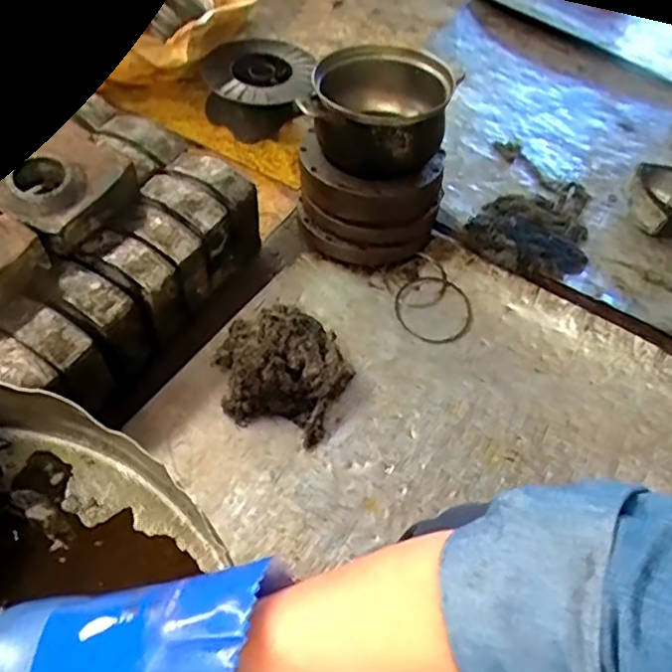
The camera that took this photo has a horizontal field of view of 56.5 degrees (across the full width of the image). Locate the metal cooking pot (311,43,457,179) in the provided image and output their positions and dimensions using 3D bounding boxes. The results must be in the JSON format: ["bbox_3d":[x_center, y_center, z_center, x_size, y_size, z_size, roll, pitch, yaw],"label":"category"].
[{"bbox_3d":[0.065,-0.353,0.977,0.206,0.116,0.194,9,53,2],"label":"metal cooking pot"}]

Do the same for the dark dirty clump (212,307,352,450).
[{"bbox_3d":[-0.080,0.044,0.916,0.195,0.052,0.186,3,54,-5],"label":"dark dirty clump"}]

